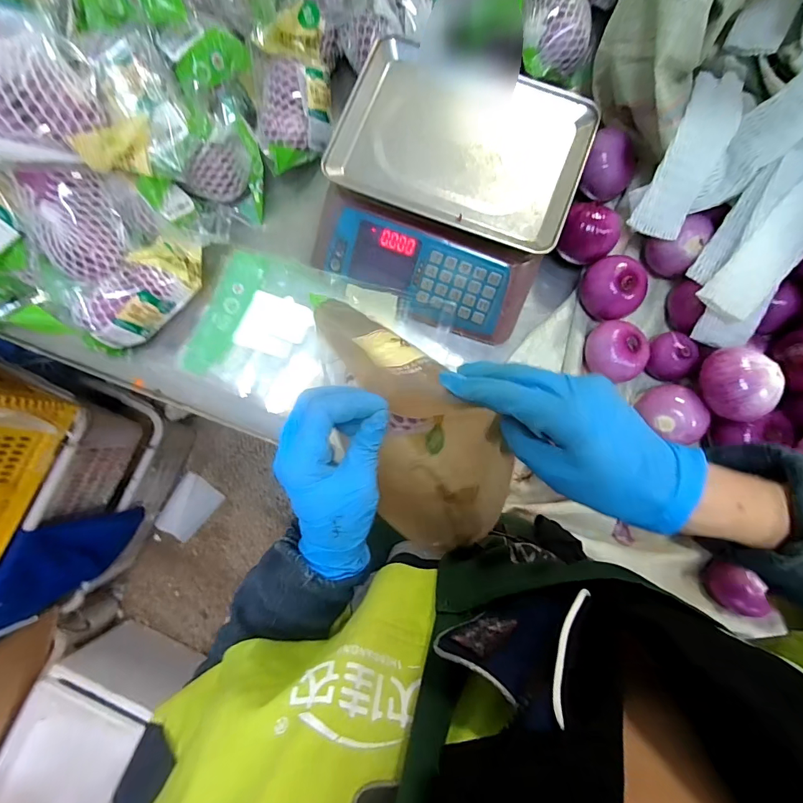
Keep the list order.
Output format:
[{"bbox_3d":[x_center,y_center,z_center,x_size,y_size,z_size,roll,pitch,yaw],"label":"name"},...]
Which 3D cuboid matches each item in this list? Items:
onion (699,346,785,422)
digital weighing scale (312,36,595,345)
[{"bbox_3d":[0.427,-0.021,0.518,0.072,0.071,0.093,-7,83,0],"label":"onion"},{"bbox_3d":[0.066,-0.299,0.582,0.327,0.102,0.344,19,83,3],"label":"digital weighing scale"}]

